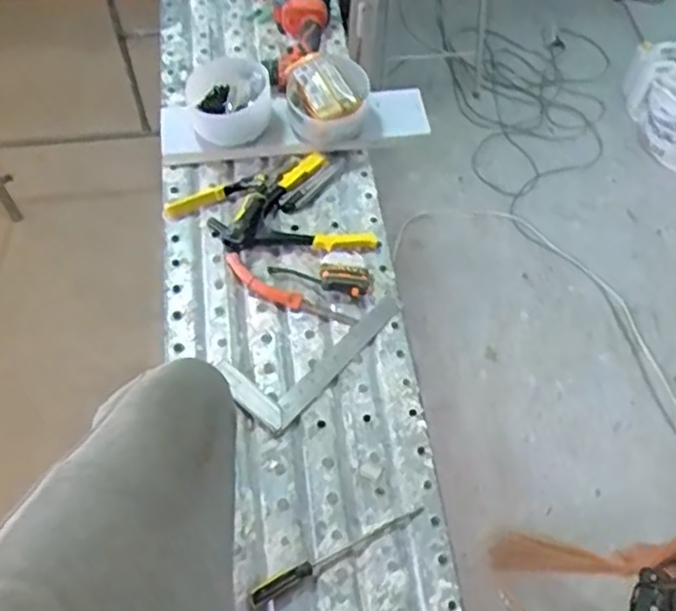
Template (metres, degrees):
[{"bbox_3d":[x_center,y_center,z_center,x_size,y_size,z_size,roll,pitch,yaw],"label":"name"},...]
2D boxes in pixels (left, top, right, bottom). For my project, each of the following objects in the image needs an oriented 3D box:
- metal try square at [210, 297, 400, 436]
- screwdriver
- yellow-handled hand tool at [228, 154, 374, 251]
[{"bbox_3d":[-0.046,0.057,1.084,0.147,0.021,0.290,39,65,18],"label":"metal try square"},{"bbox_3d":[-0.001,0.328,0.922,0.253,0.020,0.025,-25,64,-16],"label":"screwdriver"},{"bbox_3d":[-0.085,-0.144,1.179,0.232,0.042,0.220,-22,63,-15],"label":"yellow-handled hand tool"}]

